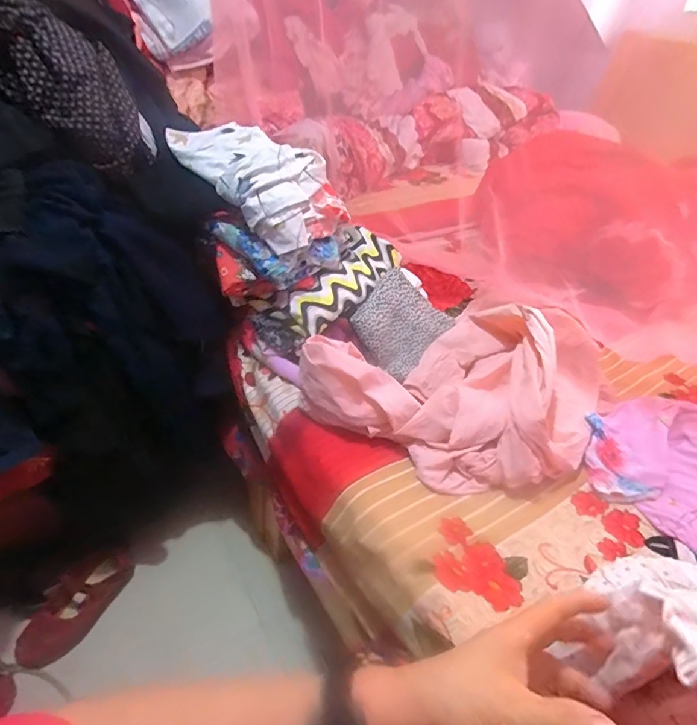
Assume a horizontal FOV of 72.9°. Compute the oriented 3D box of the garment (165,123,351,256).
[{"bbox_3d":[-0.168,-0.315,0.810,0.310,0.116,0.171,27,43,22],"label":"garment"}]

